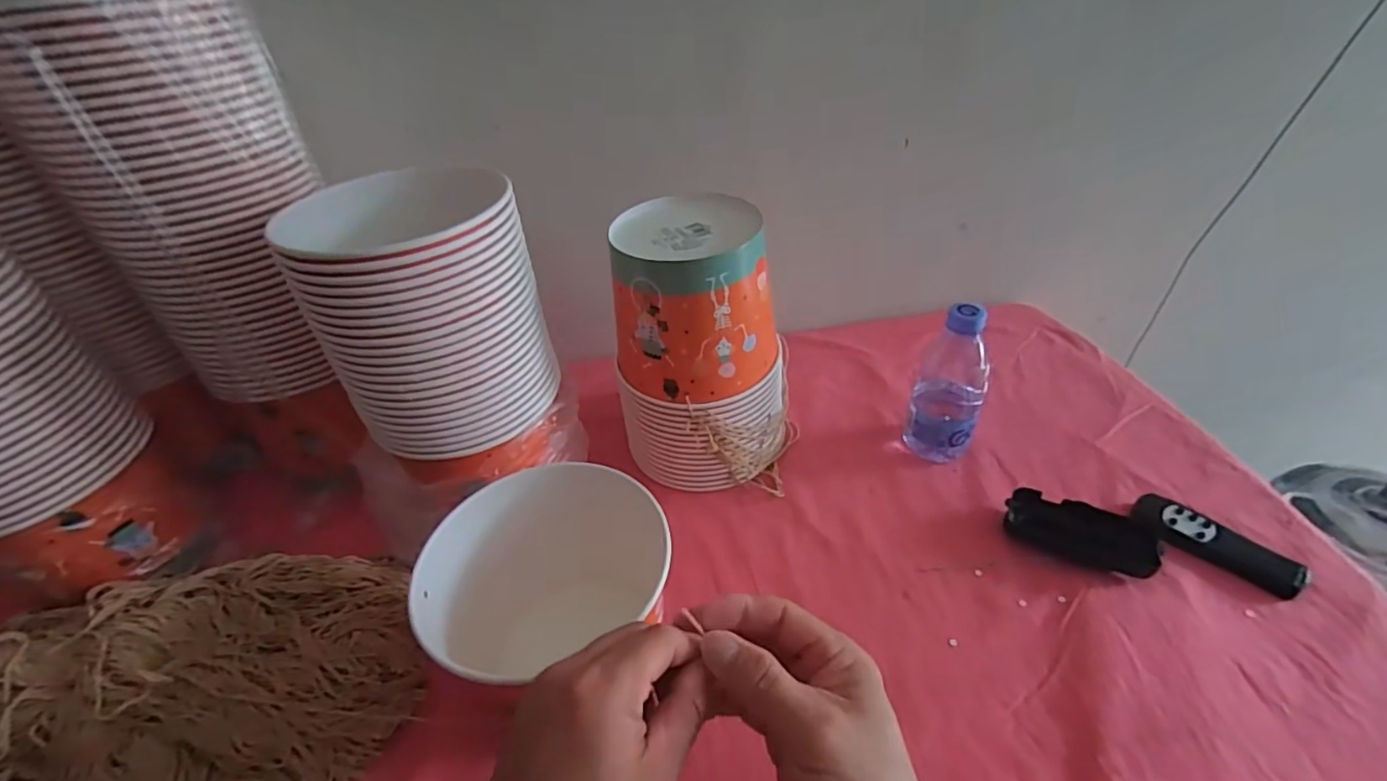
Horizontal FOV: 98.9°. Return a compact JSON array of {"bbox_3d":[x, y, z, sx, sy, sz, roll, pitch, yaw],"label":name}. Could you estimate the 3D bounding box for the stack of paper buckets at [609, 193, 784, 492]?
[{"bbox_3d":[0.006,-0.035,0.561,0.146,0.244,0.136,14,44,23],"label":"stack of paper buckets"}]

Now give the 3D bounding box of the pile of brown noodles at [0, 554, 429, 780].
[{"bbox_3d":[-0.385,0.218,0.420,0.332,0.093,0.215,-9,40,-2],"label":"pile of brown noodles"}]

